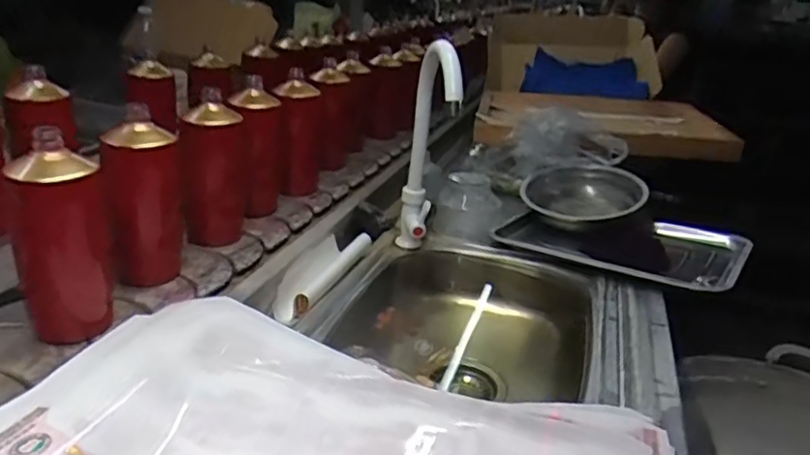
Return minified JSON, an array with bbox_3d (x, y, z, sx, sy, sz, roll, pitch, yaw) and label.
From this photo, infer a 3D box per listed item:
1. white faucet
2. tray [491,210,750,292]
[{"bbox_3d":[0.027,-0.091,0.832,0.040,0.340,0.092,2,53,-8],"label":"white faucet"},{"bbox_3d":[0.332,0.017,0.966,0.323,0.031,0.239,19,26,30],"label":"tray"}]

